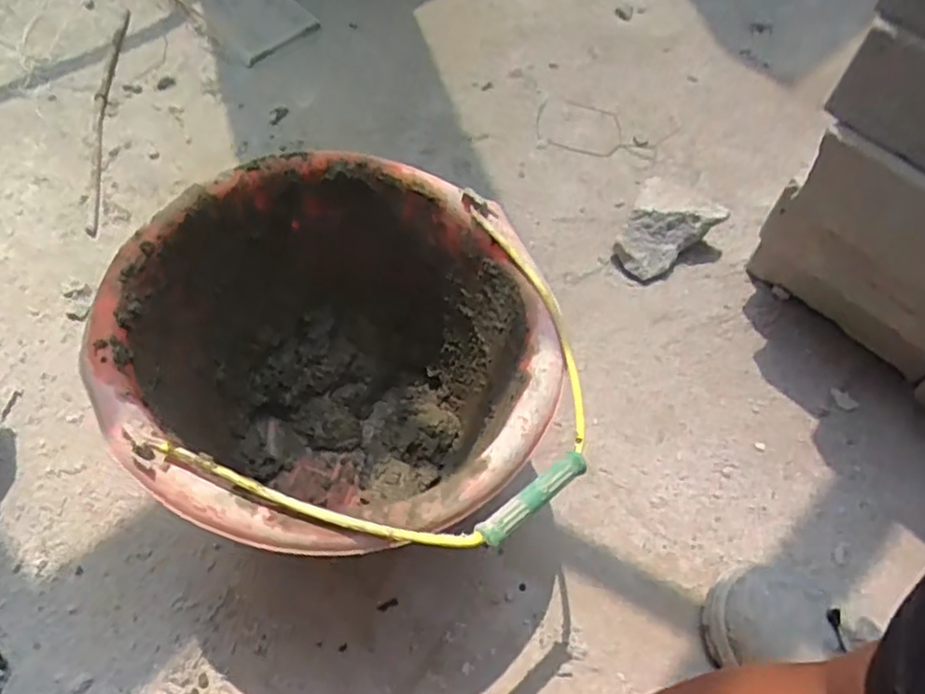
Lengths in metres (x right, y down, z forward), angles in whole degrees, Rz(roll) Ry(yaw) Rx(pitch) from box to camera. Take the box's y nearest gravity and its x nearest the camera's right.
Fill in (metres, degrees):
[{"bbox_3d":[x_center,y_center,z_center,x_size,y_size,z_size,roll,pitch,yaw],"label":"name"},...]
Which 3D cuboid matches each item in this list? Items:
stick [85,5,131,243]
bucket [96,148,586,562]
[{"bbox_3d":[-0.412,-0.278,0.818,0.020,0.004,0.395,-7,58,-8],"label":"stick"},{"bbox_3d":[-0.085,0.037,0.524,0.273,0.216,0.277,2,57,-3],"label":"bucket"}]

